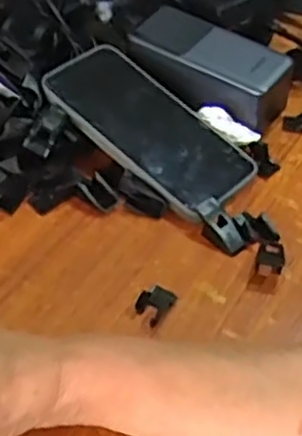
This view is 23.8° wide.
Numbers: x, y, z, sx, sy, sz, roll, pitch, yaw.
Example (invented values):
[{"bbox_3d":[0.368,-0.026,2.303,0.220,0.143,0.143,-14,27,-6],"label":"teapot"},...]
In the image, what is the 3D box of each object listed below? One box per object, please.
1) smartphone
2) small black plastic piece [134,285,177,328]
[{"bbox_3d":[-0.001,-0.069,0.524,0.160,0.011,0.081,40,54,15],"label":"smartphone"},{"bbox_3d":[0.002,0.052,0.441,0.019,0.007,0.026,30,52,22],"label":"small black plastic piece"}]

